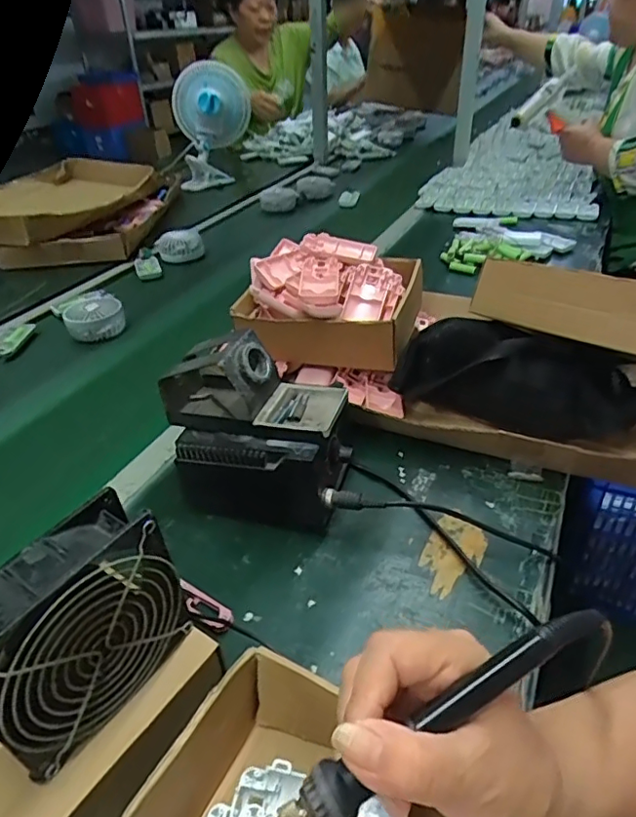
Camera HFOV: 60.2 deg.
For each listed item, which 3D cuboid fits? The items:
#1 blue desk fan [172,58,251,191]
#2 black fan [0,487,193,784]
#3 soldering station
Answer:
[{"bbox_3d":[-0.326,-0.895,1.719,0.237,0.317,0.196,-8,36,-8],"label":"blue desk fan"},{"bbox_3d":[-0.140,0.128,0.319,0.044,0.113,0.118,21,42,29],"label":"black fan"},{"bbox_3d":[-0.060,0.019,0.528,0.169,0.161,0.099,9,37,16],"label":"soldering station"}]

